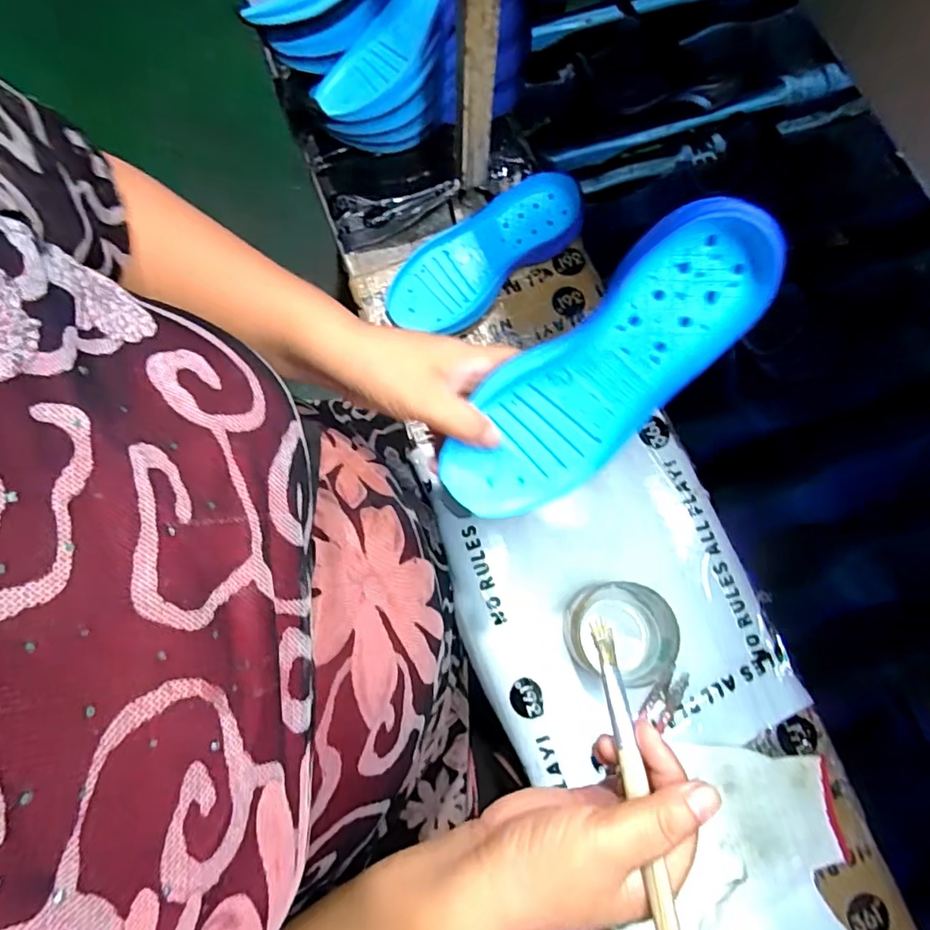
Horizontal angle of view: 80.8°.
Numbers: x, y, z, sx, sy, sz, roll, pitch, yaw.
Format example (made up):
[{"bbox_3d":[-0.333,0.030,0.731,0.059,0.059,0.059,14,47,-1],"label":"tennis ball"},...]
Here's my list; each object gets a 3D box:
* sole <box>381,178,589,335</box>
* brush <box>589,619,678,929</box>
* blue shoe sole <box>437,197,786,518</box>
[{"bbox_3d":[0.020,-0.216,0.549,0.220,0.038,0.087,-38,79,-12],"label":"sole"},{"bbox_3d":[0.082,0.152,0.263,0.010,0.008,0.151,-5,60,-3],"label":"brush"},{"bbox_3d":[0.078,-0.049,0.334,0.087,0.033,0.234,44,109,-6],"label":"blue shoe sole"}]

